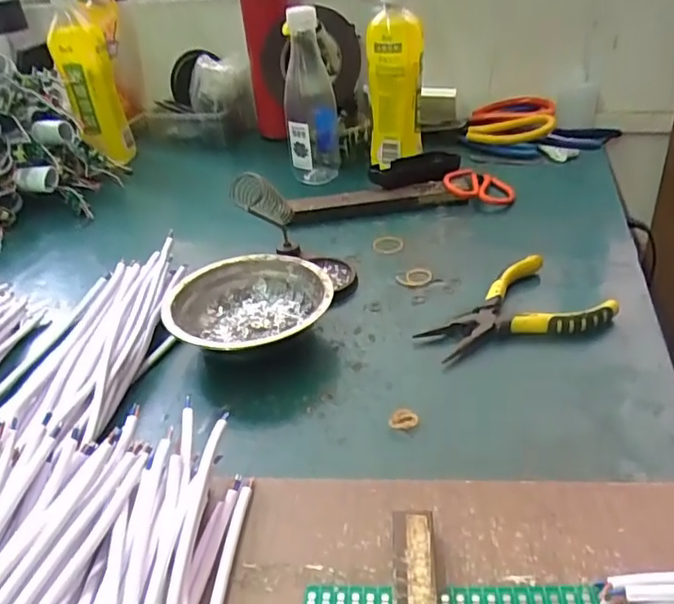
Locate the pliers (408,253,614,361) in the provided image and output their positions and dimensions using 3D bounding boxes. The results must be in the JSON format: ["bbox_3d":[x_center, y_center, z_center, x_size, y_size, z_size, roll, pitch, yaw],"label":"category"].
[{"bbox_3d":[0.134,0.008,0.458,0.136,0.021,0.090,-18,37,-20],"label":"pliers"}]

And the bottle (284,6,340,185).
[{"bbox_3d":[-0.030,-0.235,0.686,0.061,0.188,0.073,-5,34,-2],"label":"bottle"}]

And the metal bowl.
[{"bbox_3d":[-0.070,0.008,0.469,0.125,0.038,0.125,-2,34,2],"label":"metal bowl"}]

